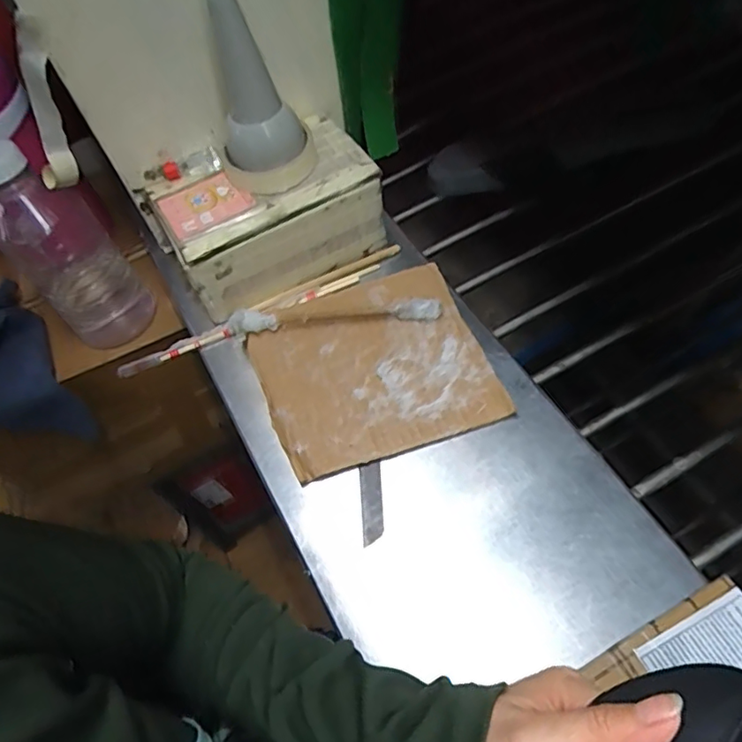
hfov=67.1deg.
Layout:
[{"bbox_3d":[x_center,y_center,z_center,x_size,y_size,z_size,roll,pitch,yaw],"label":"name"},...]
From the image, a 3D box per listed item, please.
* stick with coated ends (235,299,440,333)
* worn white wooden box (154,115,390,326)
[{"bbox_3d":[-0.031,-0.054,0.502,0.184,0.026,0.029,-5,58,-1],"label":"stick with coated ends"},{"bbox_3d":[-0.094,-0.143,0.533,0.193,0.089,0.111,-31,63,-11],"label":"worn white wooden box"}]

